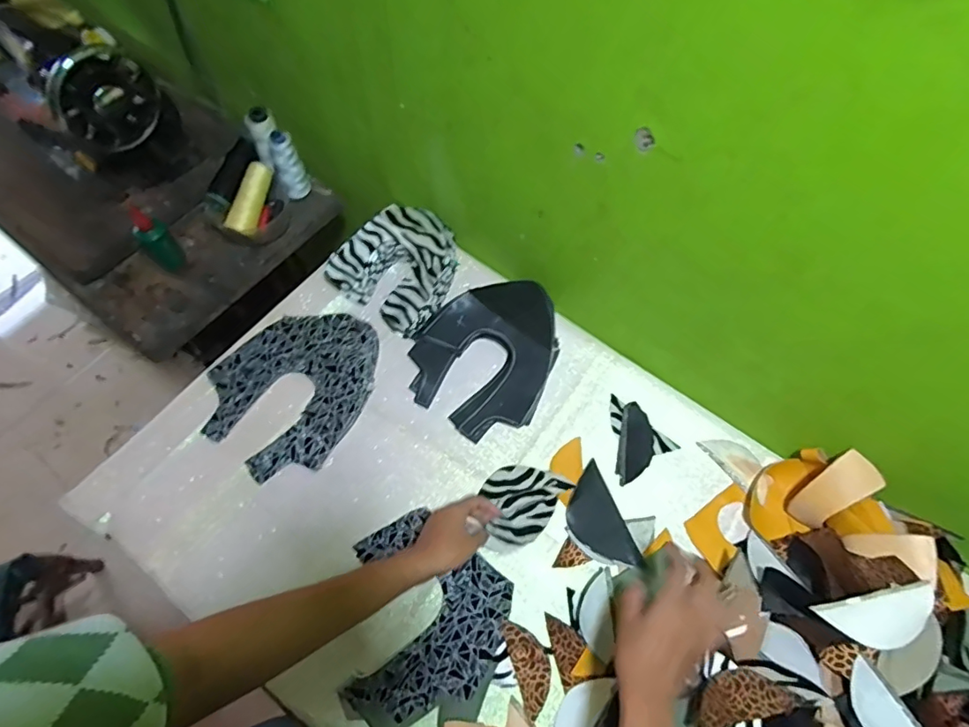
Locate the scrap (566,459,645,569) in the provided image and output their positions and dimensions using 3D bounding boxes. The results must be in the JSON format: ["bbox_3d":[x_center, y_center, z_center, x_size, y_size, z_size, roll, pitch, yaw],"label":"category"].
[{"bbox_3d":[0.141,0.194,0.653,0.064,0.020,0.129,-18,67,-12],"label":"scrap"}]

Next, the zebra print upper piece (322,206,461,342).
[{"bbox_3d":[-0.126,-0.151,0.781,0.168,0.071,0.168,31,67,11],"label":"zebra print upper piece"}]

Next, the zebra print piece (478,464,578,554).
[{"bbox_3d":[0.042,0.173,0.658,0.089,0.025,0.122,36,68,13],"label":"zebra print piece"}]

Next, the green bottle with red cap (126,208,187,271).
[{"bbox_3d":[-0.481,-0.180,0.772,0.041,0.124,0.035,-40,73,-19],"label":"green bottle with red cap"}]

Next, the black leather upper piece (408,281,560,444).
[{"bbox_3d":[0.001,-0.019,0.735,0.192,0.057,0.231,23,65,8],"label":"black leather upper piece"}]

